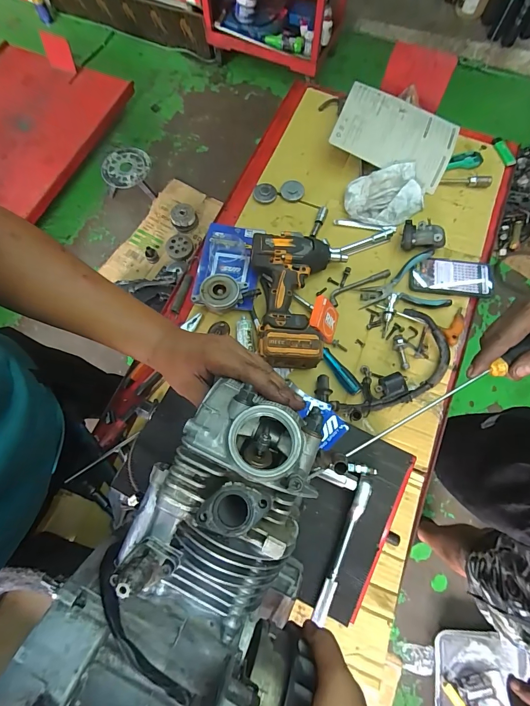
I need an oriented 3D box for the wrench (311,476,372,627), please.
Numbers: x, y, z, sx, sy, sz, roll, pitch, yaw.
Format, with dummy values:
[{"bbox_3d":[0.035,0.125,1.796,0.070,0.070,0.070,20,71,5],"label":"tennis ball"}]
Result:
[{"bbox_3d":[0.097,0.239,0.429,0.017,0.023,0.171,22,74,7],"label":"wrench"}]

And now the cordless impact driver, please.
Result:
[{"bbox_3d":[0.041,-0.101,0.677,0.146,0.087,0.280,7,72,2],"label":"cordless impact driver"}]

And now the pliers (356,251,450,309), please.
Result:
[{"bbox_3d":[0.281,-0.135,0.716,0.178,0.018,0.120,-14,73,-4],"label":"pliers"}]

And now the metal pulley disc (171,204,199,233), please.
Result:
[{"bbox_3d":[-0.369,-0.614,1.585,0.110,0.084,0.102,0,72,0],"label":"metal pulley disc"}]

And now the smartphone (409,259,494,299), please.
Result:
[{"bbox_3d":[0.388,-0.161,0.728,0.168,0.009,0.083,6,72,2],"label":"smartphone"}]

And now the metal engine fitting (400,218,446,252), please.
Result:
[{"bbox_3d":[0.337,-0.248,0.743,0.086,0.042,0.057,5,72,2],"label":"metal engine fitting"}]

